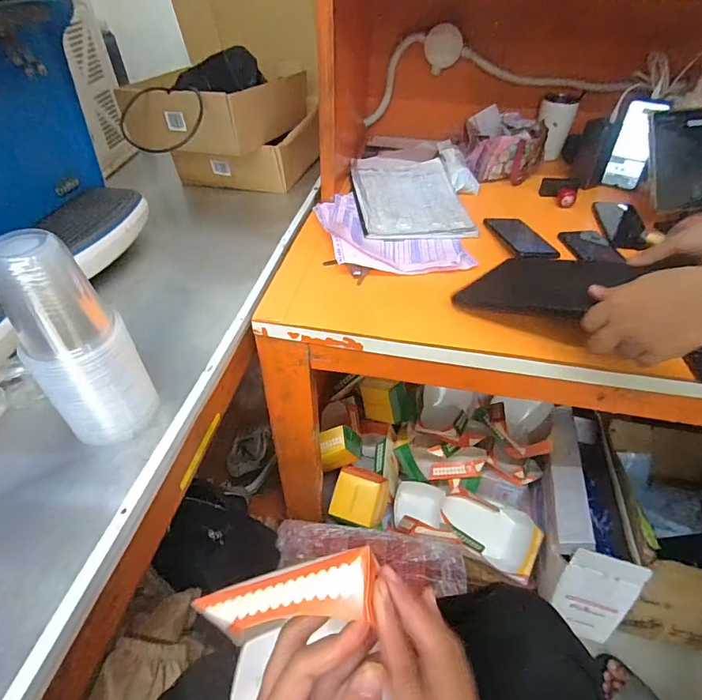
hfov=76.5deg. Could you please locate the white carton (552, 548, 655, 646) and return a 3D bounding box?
[{"bbox_3d":[0.459,0.469,0.840,0.120,0.245,0.017,15,33,23],"label":"white carton"}]

